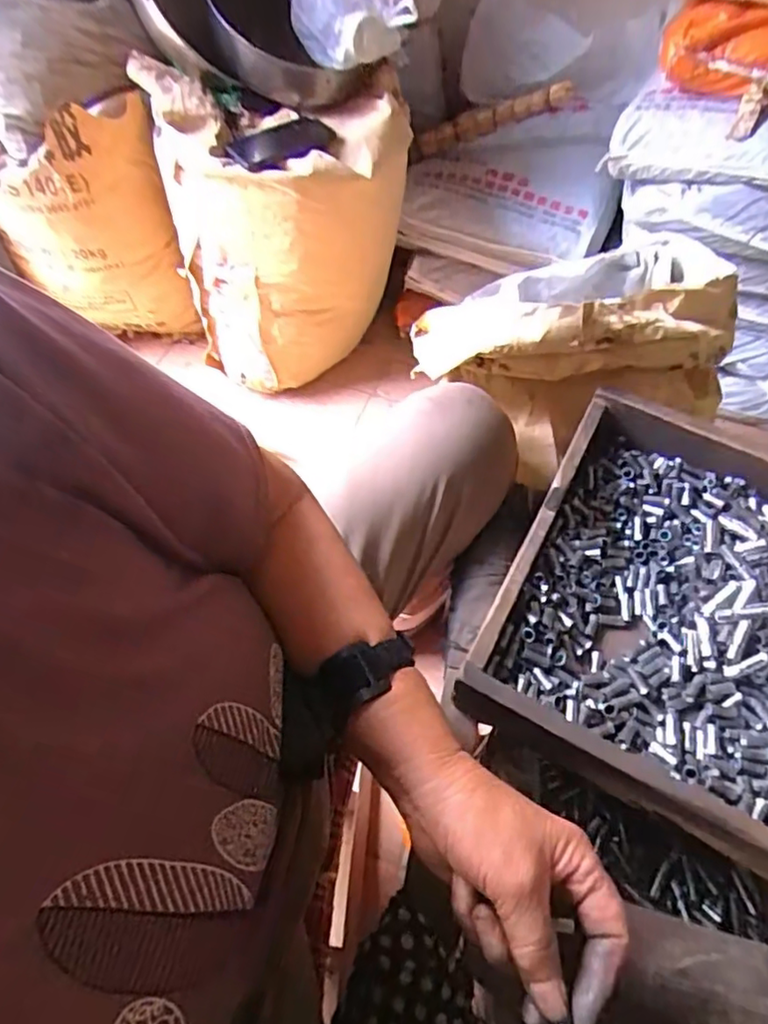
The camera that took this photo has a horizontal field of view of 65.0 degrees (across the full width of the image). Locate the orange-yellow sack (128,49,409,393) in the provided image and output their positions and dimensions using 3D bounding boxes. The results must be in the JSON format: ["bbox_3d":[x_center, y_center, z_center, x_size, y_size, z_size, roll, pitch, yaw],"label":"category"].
[{"bbox_3d":[-0.158,-0.433,1.026,0.371,0.504,0.147,-4,56,-4],"label":"orange-yellow sack"}]

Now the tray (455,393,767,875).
[{"bbox_3d":[0.337,0.105,0.533,0.437,0.102,0.355,26,59,15],"label":"tray"}]

